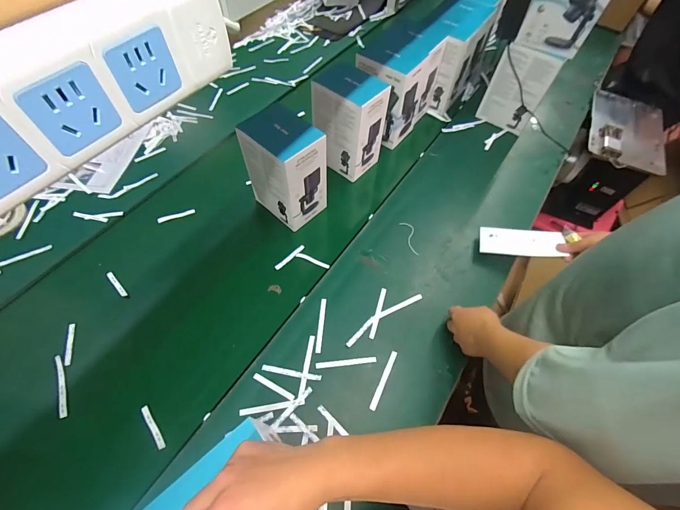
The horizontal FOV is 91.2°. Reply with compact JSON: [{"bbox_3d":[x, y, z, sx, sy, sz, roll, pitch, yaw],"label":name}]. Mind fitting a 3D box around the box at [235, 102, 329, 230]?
[{"bbox_3d":[-0.120,-0.192,0.758,0.156,0.223,0.131,40,64,17],"label":"box"}]

